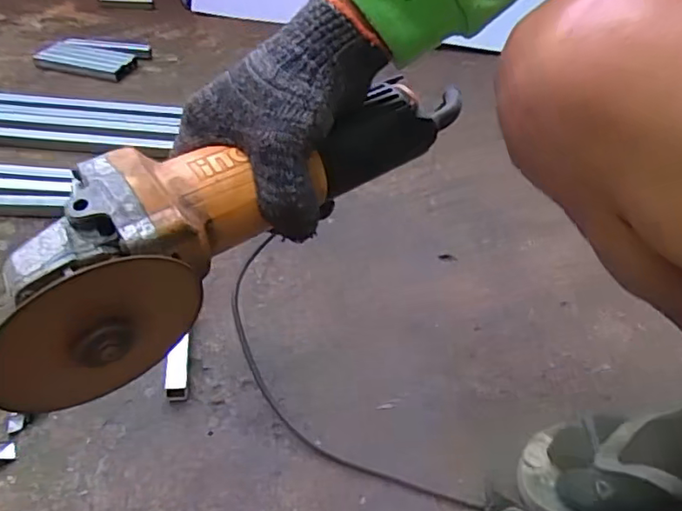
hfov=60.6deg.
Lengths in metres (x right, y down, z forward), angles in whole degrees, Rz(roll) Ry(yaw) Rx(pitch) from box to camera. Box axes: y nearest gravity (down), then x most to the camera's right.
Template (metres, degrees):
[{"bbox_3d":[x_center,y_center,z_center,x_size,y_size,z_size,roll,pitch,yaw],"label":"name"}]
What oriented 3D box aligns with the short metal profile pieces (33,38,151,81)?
[{"bbox_3d":[-0.474,-0.378,1.108,0.184,0.021,0.148,6,43,0],"label":"short metal profile pieces"}]

